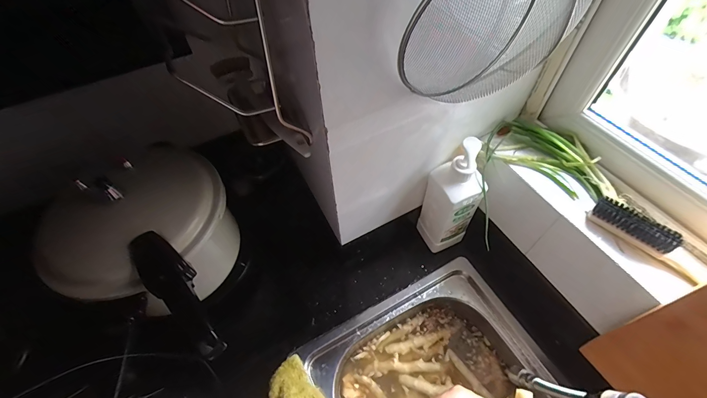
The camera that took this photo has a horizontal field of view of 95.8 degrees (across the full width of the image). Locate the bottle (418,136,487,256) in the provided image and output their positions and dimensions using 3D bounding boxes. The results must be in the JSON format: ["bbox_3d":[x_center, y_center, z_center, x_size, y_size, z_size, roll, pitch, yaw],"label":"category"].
[{"bbox_3d":[0.183,0.000,0.603,0.073,0.288,0.077,-20,57,-11],"label":"bottle"}]

